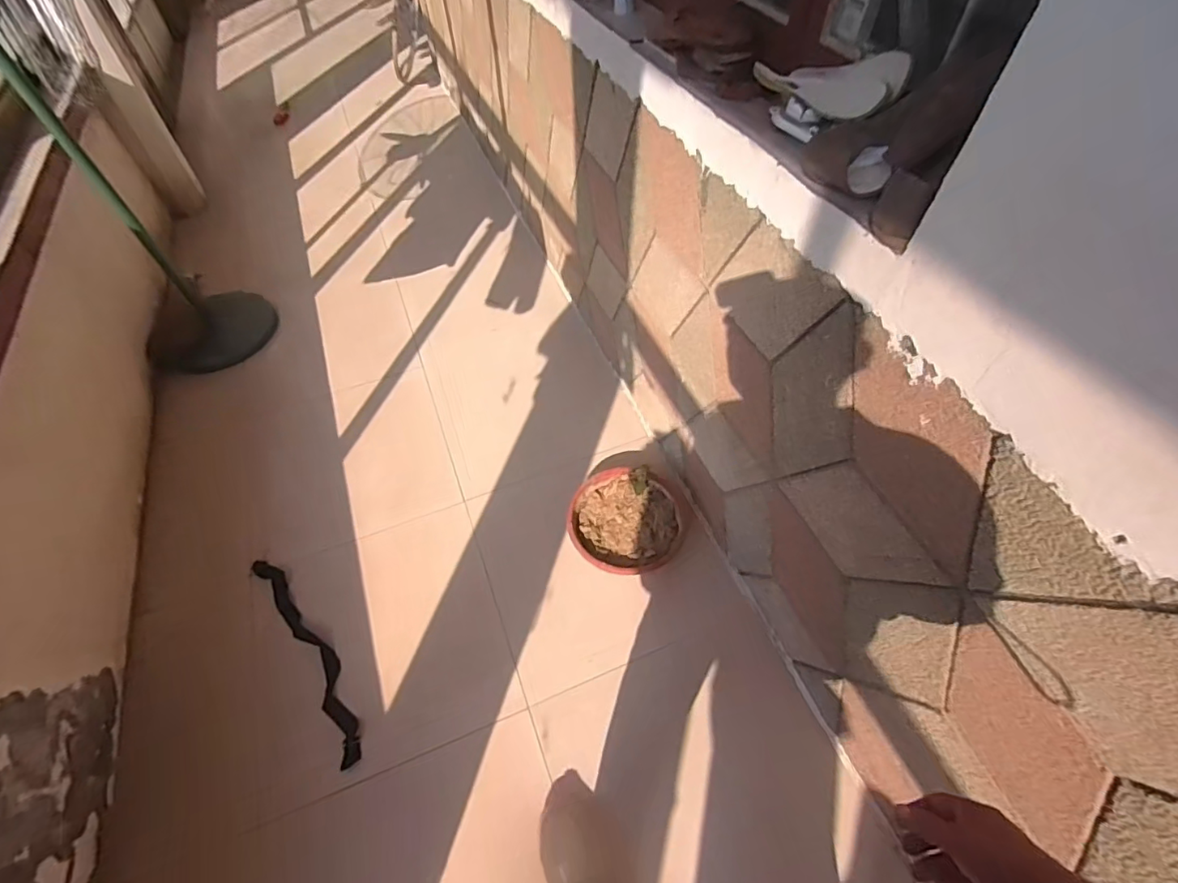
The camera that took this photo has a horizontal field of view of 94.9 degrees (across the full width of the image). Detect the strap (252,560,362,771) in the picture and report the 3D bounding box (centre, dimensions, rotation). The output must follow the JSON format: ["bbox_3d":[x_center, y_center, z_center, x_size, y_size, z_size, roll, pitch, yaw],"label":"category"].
[{"bbox_3d":[-0.697,0.517,1.352,0.077,0.018,0.596,-33,61,-20],"label":"strap"}]

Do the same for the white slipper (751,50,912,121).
[{"bbox_3d":[0.354,-0.539,0.813,0.073,0.067,0.250,-29,44,-18],"label":"white slipper"}]

